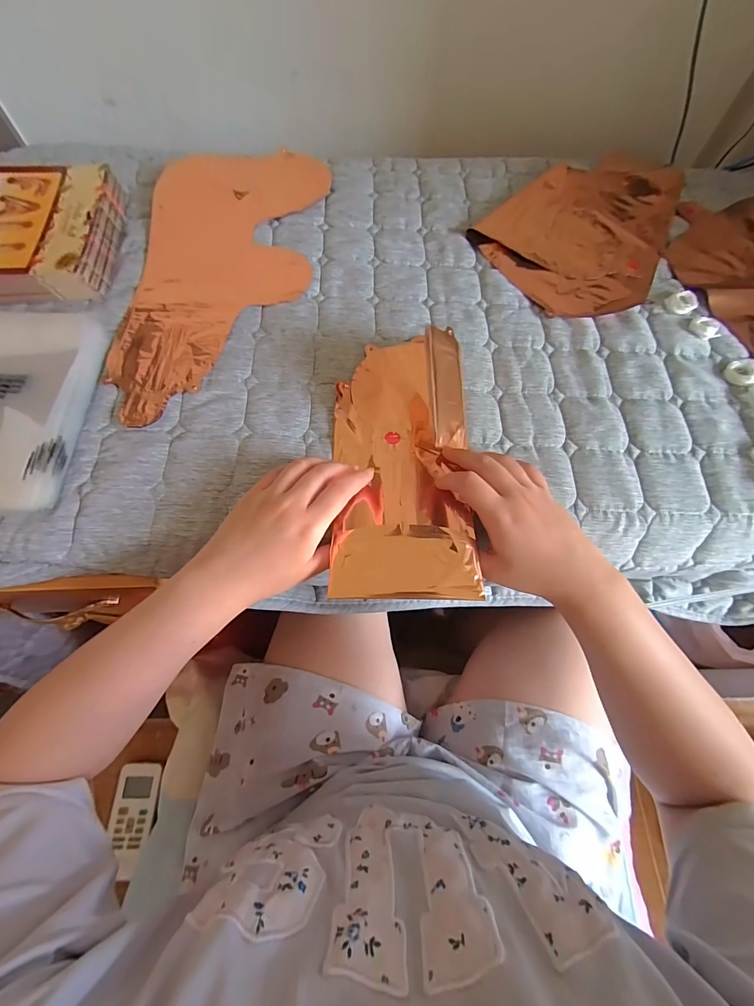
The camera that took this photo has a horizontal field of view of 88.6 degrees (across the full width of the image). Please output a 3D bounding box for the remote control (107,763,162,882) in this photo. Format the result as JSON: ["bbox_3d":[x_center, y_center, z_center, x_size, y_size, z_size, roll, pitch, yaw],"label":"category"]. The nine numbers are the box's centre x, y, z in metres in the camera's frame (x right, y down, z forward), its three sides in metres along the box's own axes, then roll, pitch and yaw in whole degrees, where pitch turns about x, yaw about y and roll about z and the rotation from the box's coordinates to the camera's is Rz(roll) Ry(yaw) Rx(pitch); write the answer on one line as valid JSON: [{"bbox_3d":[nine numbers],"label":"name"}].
[{"bbox_3d":[-0.332,0.429,0.525,0.053,0.013,0.124,2,68,-2],"label":"remote control"}]

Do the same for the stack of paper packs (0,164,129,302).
[{"bbox_3d":[-0.408,-0.322,0.456,0.175,0.030,0.199,-6,69,-4],"label":"stack of paper packs"}]

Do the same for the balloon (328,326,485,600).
[{"bbox_3d":[0.024,-0.050,0.355,0.126,0.054,0.267,2,68,-1],"label":"balloon"}]

